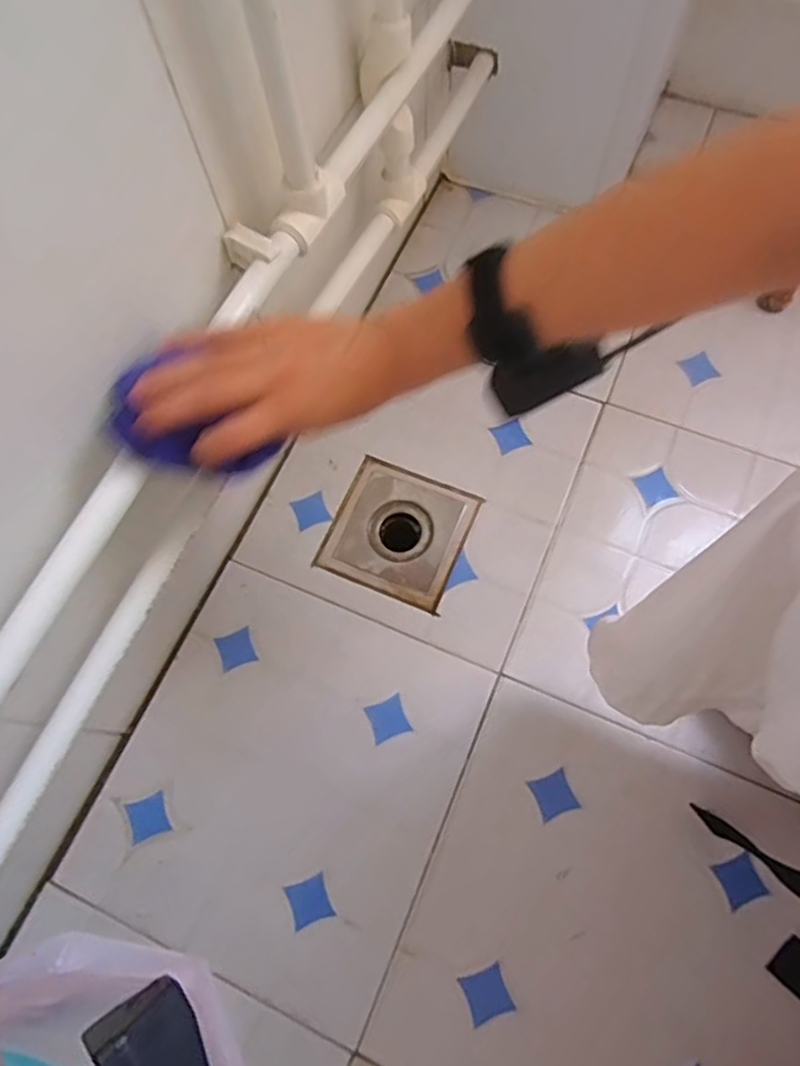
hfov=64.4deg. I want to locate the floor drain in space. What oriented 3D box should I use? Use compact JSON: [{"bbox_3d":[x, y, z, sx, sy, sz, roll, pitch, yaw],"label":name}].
[{"bbox_3d":[0.000,-0.002,0.612,0.123,0.006,0.121,21,71,10],"label":"floor drain"}]

